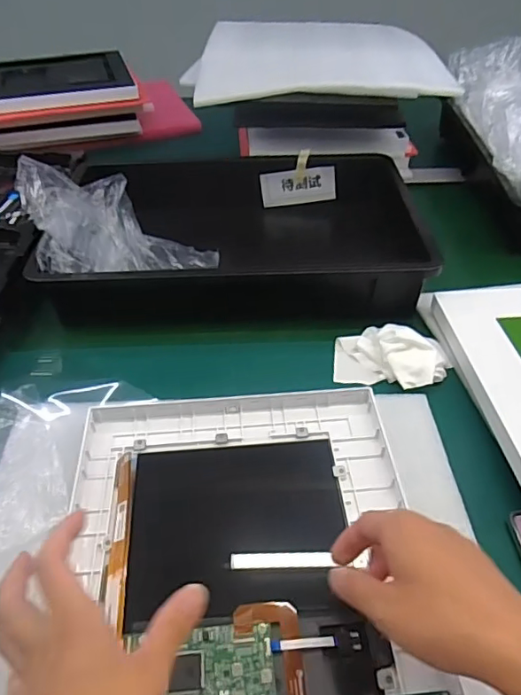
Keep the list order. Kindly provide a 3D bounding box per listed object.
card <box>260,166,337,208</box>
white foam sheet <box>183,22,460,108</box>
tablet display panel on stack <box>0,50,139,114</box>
[{"bbox_3d":[0.055,-0.232,0.777,0.106,0.047,0.004,-5,22,6],"label":"card"},{"bbox_3d":[0.081,-0.421,0.772,0.330,0.030,0.313,2,43,3],"label":"white foam sheet"},{"bbox_3d":[-0.379,-0.466,0.936,0.294,0.029,0.221,-13,44,-12],"label":"tablet display panel on stack"}]

